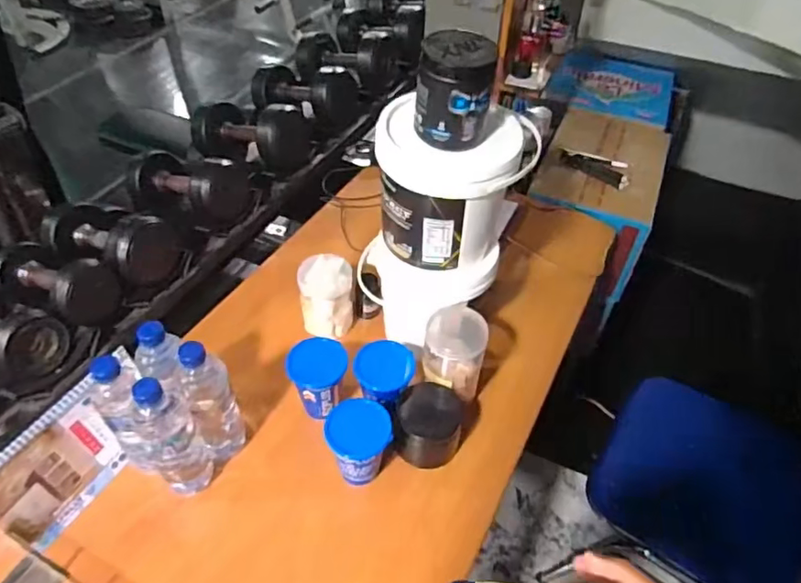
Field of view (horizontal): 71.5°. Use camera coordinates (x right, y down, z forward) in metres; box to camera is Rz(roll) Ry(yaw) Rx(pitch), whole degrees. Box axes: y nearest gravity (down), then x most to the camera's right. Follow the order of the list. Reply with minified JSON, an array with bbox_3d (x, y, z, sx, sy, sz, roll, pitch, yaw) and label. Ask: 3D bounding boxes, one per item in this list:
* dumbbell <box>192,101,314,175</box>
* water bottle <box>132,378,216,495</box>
[{"bbox_3d":[-0.352,-0.374,1.298,0.256,0.135,0.143,15,48,13],"label":"dumbbell"},{"bbox_3d":[-0.300,0.198,0.737,0.063,0.233,0.057,-29,53,-26],"label":"water bottle"}]

